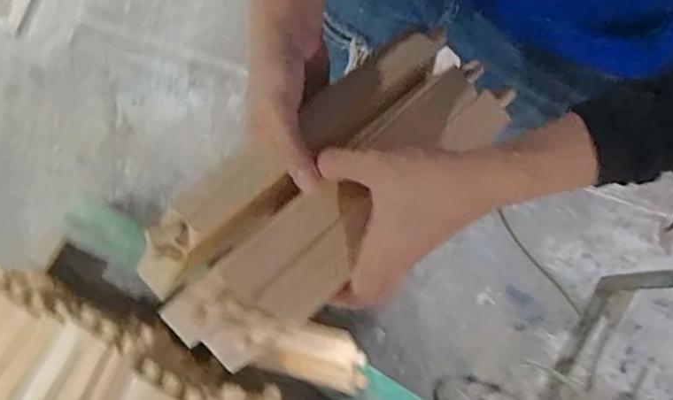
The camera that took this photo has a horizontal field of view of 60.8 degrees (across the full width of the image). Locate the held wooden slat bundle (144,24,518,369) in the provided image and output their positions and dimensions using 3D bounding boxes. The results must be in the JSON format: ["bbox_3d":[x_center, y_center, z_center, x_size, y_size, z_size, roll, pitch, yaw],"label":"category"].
[{"bbox_3d":[-0.005,-0.015,0.411,0.115,0.048,0.280,42,69,8],"label":"held wooden slat bundle"}]

